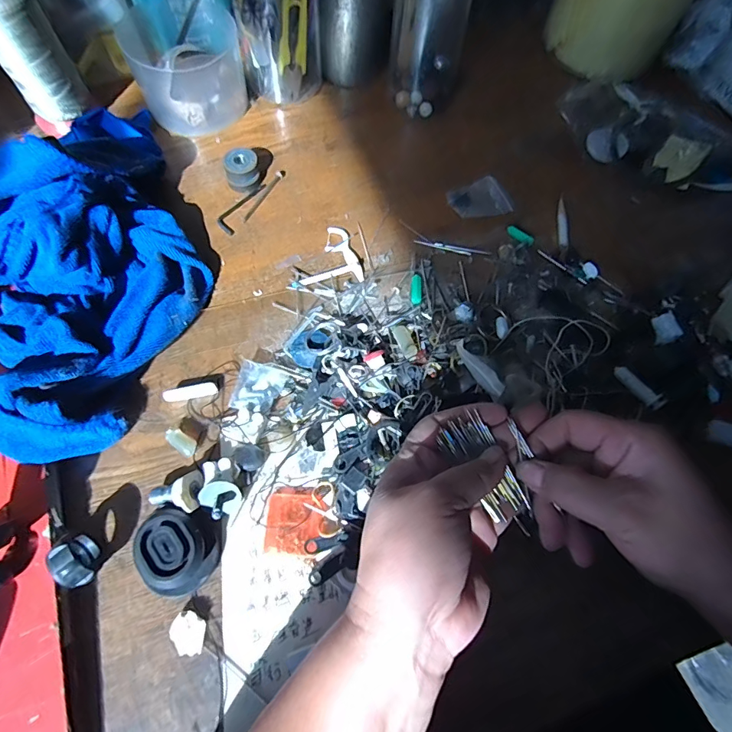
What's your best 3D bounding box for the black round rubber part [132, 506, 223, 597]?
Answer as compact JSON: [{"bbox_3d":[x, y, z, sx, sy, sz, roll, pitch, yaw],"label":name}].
[{"bbox_3d":[-0.112,0.108,0.254,0.048,0.018,0.039,40,70,15],"label":"black round rubber part"}]

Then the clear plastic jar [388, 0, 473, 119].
[{"bbox_3d":[0.055,-0.292,0.379,0.063,0.124,0.058,10,65,2],"label":"clear plastic jar"}]

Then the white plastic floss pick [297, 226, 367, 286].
[{"bbox_3d":[-0.028,-0.091,0.357,0.048,0.004,0.056,-3,65,-4],"label":"white plastic floss pick"}]

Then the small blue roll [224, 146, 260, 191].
[{"bbox_3d":[-0.107,-0.171,0.379,0.027,0.020,0.030,-5,66,-5],"label":"small blue roll"}]

